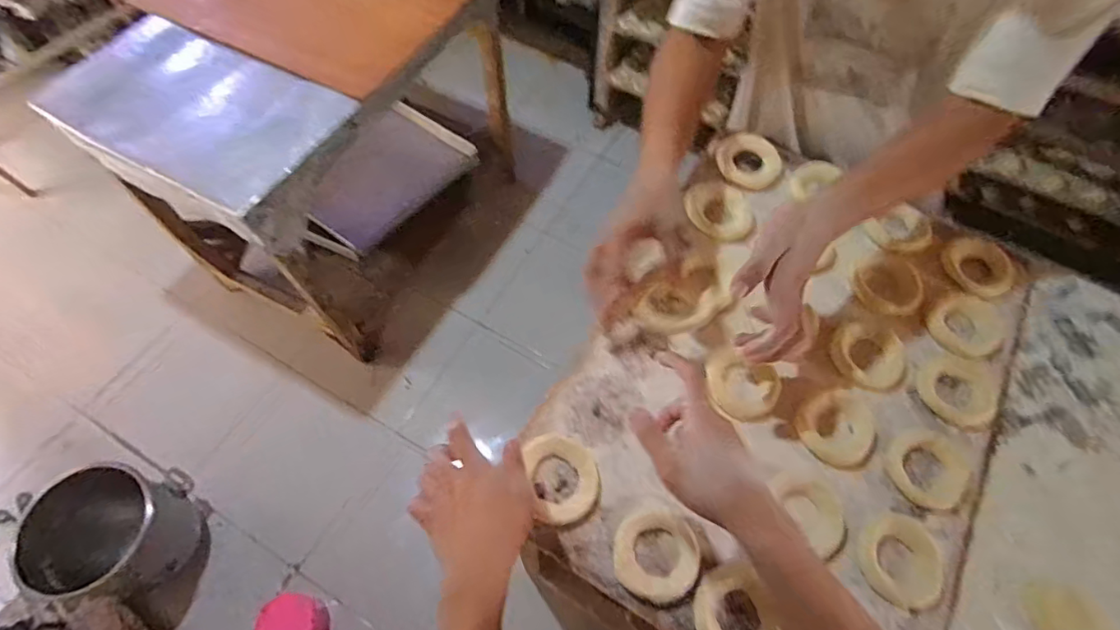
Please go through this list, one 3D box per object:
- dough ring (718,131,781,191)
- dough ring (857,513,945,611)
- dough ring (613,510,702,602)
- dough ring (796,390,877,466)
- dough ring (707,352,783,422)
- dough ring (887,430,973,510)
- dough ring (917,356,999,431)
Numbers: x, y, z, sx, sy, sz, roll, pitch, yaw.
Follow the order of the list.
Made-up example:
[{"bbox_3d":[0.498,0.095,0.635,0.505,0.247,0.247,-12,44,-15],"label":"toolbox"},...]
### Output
[{"bbox_3d":[0.257,-0.213,0.753,0.083,0.023,0.088,0,62,0],"label":"dough ring"},{"bbox_3d":[0.325,0.235,0.521,0.075,0.008,0.080,0,62,0],"label":"dough ring"},{"bbox_3d":[0.091,0.225,0.517,0.077,0.018,0.081,9,62,4],"label":"dough ring"},{"bbox_3d":[0.296,0.116,0.576,0.083,0.016,0.075,-28,65,-14],"label":"dough ring"},{"bbox_3d":[0.198,0.078,0.602,0.080,0.011,0.072,26,65,13],"label":"dough ring"},{"bbox_3d":[0.385,0.160,0.570,0.087,0.015,0.079,-29,66,-15],"label":"dough ring"},{"bbox_3d":[0.440,0.084,0.600,0.084,0.013,0.082,0,62,0],"label":"dough ring"}]

